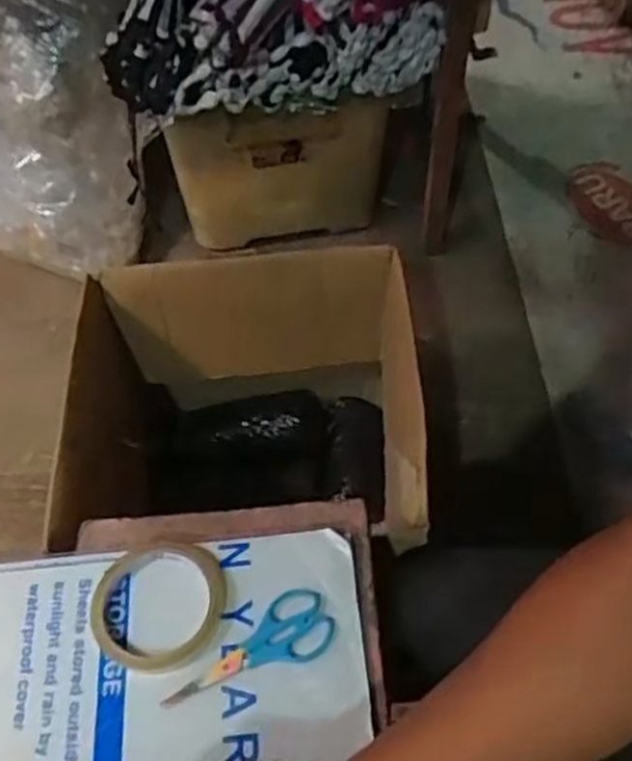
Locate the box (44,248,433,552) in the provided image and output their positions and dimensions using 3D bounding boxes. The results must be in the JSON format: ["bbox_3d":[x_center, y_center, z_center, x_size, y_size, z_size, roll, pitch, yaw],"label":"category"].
[{"bbox_3d":[-0.072,0.096,0.912,0.346,0.388,0.319,-1,56,1],"label":"box"}]

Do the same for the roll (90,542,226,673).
[{"bbox_3d":[-0.115,0.160,0.549,0.094,0.017,0.089,-1,56,1],"label":"roll"}]

